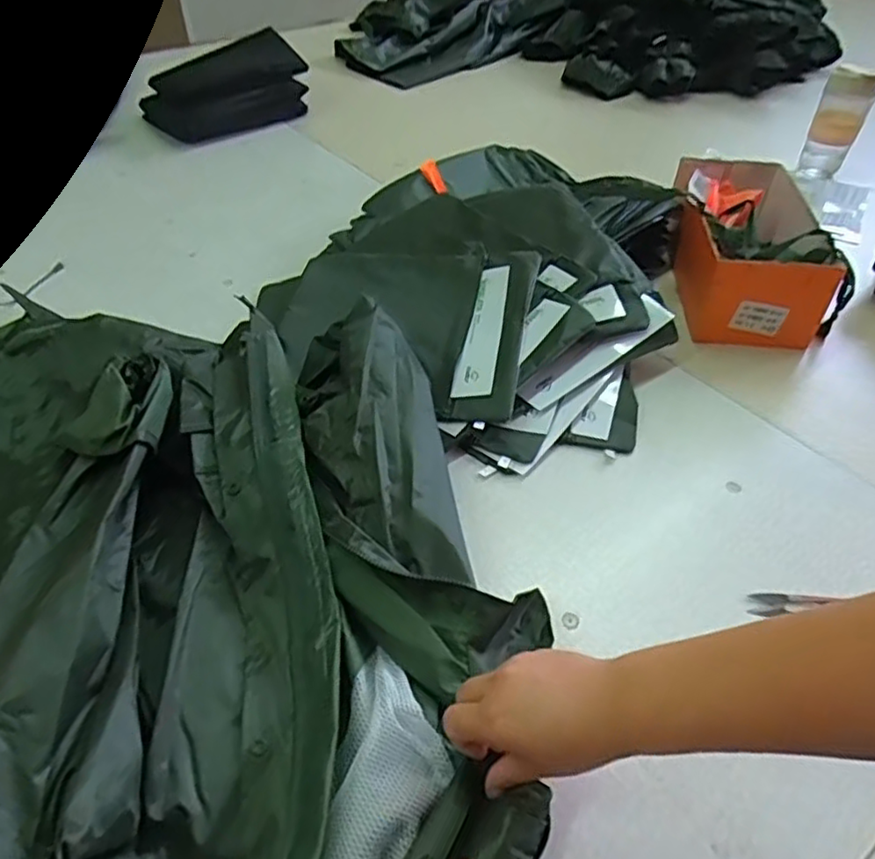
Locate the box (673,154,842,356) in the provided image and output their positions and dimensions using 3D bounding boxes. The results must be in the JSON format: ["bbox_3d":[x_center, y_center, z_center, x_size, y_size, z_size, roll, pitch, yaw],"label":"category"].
[{"bbox_3d":[0.405,-0.253,0.888,0.164,0.124,0.290,5,46,3],"label":"box"}]

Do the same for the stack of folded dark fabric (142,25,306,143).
[{"bbox_3d":[-0.433,-0.688,1.299,0.308,0.102,0.285,-17,49,-18],"label":"stack of folded dark fabric"}]

